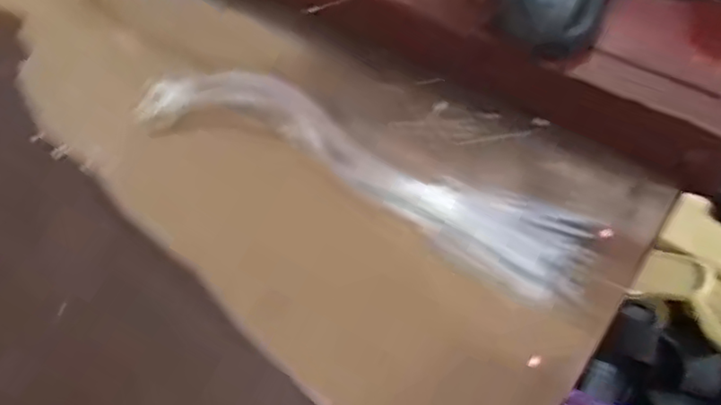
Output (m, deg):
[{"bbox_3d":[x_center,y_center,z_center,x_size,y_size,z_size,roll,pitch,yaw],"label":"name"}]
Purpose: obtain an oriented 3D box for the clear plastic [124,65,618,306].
[{"bbox_3d":[-0.010,-0.036,0.520,0.403,0.018,0.082,24,60,20],"label":"clear plastic"}]

